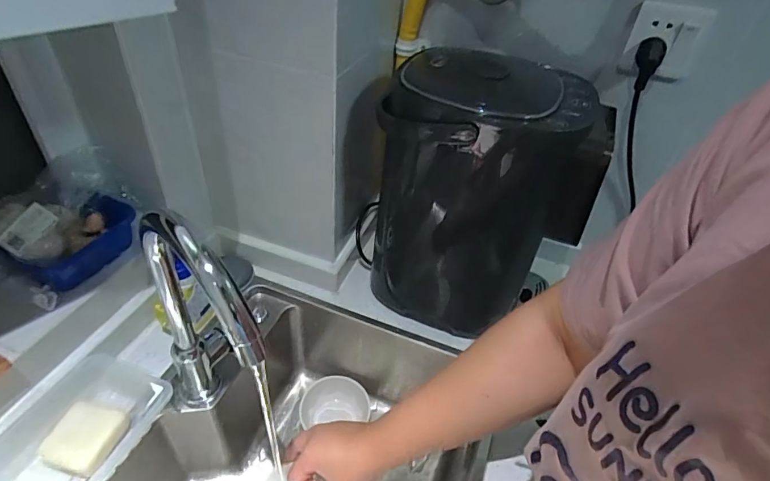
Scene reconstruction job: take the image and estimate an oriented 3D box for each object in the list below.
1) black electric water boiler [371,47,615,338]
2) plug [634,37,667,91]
[{"bbox_3d":[0.118,-0.078,0.679,0.249,0.361,0.255,9,41,2],"label":"black electric water boiler"},{"bbox_3d":[0.338,-0.230,0.587,0.033,0.059,0.034,27,45,20],"label":"plug"}]

